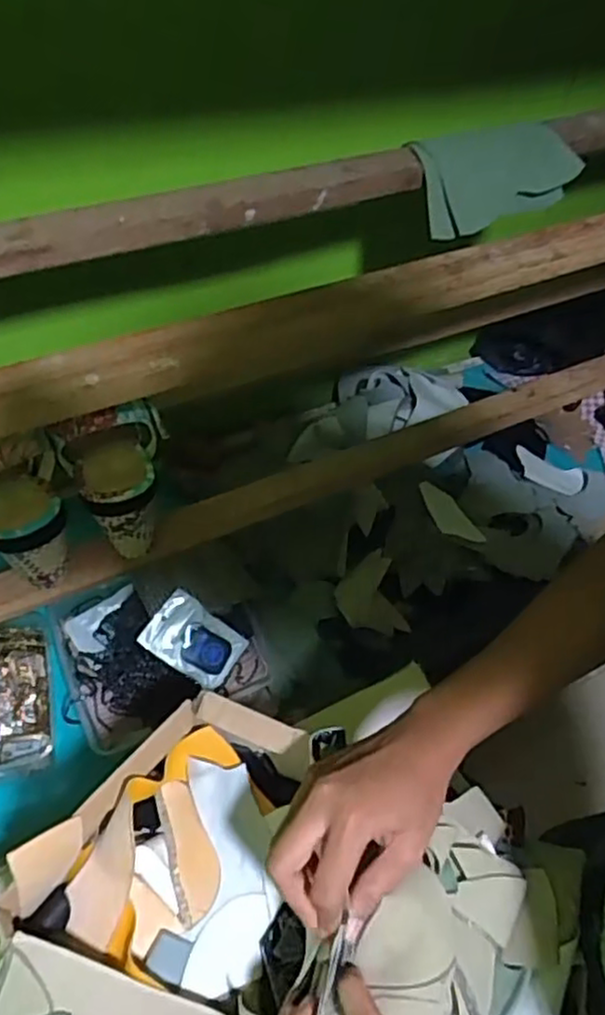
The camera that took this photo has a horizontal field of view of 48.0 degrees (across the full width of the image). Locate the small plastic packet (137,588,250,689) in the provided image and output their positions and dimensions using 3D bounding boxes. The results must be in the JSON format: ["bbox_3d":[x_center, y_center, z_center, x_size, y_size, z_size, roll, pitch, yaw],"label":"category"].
[{"bbox_3d":[-0.112,0.140,0.712,0.095,0.009,0.067,39,73,-10],"label":"small plastic packet"}]

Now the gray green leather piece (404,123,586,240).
[{"bbox_3d":[0.180,-0.324,0.664,0.177,0.068,0.068,-23,57,-23],"label":"gray green leather piece"}]

